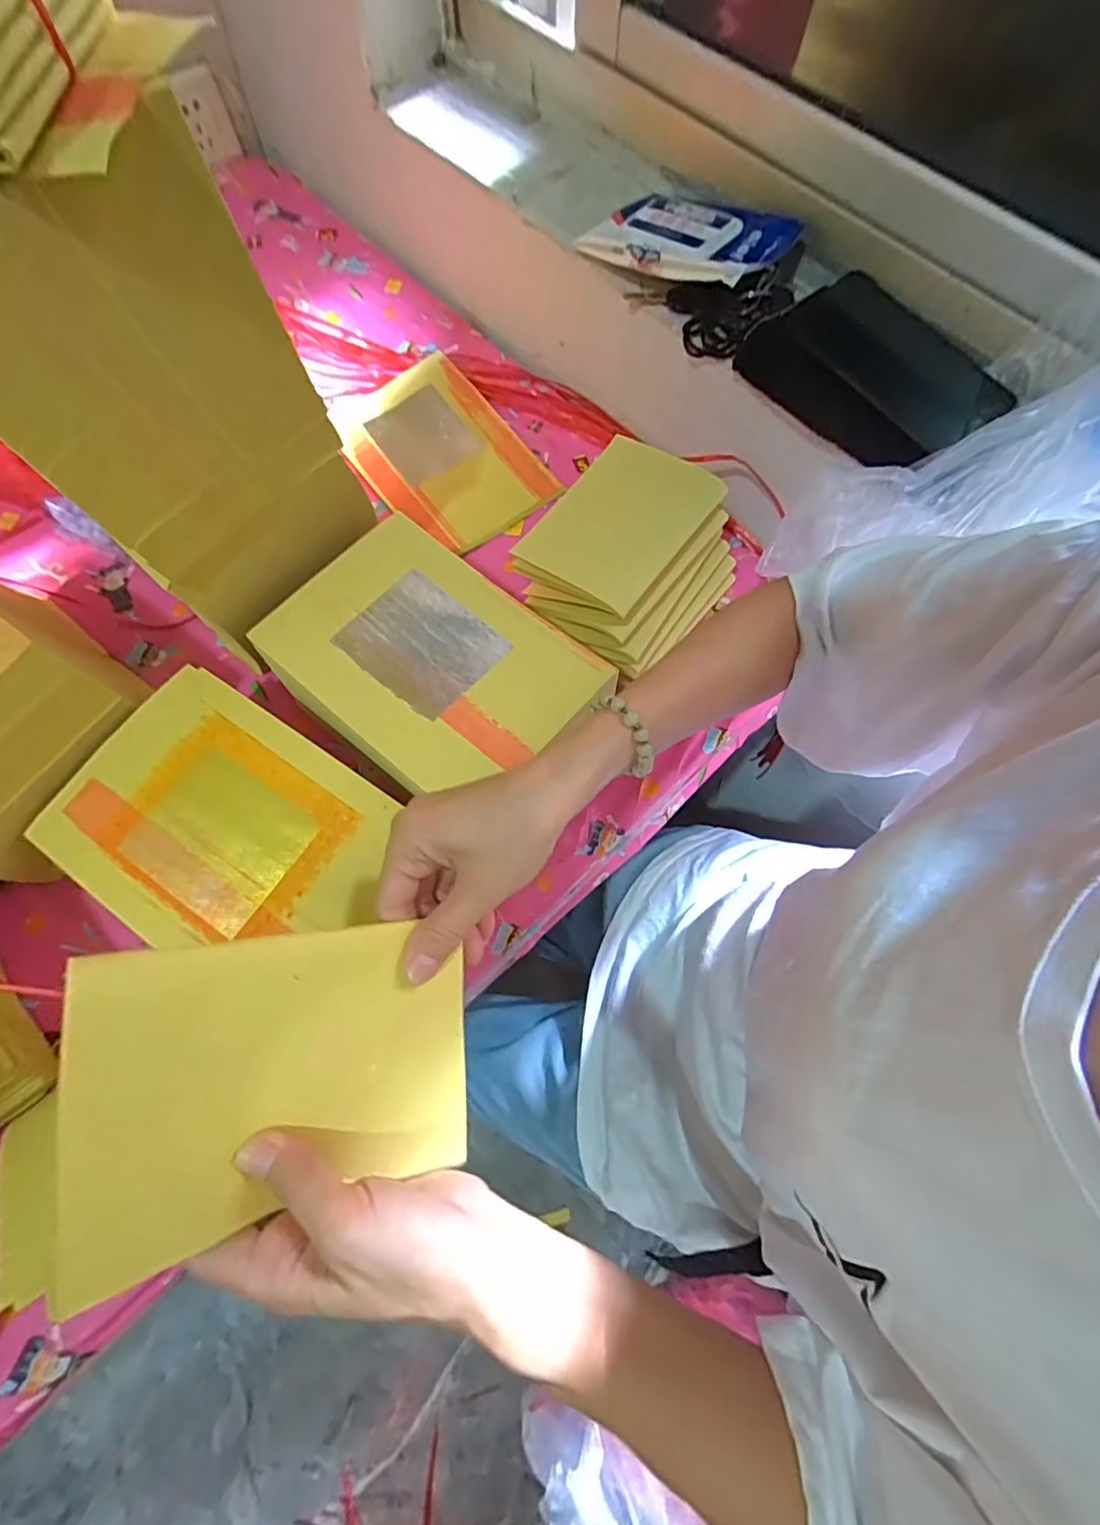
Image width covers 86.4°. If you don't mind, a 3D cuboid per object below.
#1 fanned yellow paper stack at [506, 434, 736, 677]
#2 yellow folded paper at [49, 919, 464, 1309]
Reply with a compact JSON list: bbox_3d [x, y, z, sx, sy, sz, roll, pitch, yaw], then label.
[{"bbox_3d":[0.074,-0.176,0.507,0.132,0.110,0.162,42,74,12],"label":"fanned yellow paper stack"},{"bbox_3d":[-0.111,0.134,0.257,0.155,0.014,0.114,3,79,-36],"label":"yellow folded paper"}]

